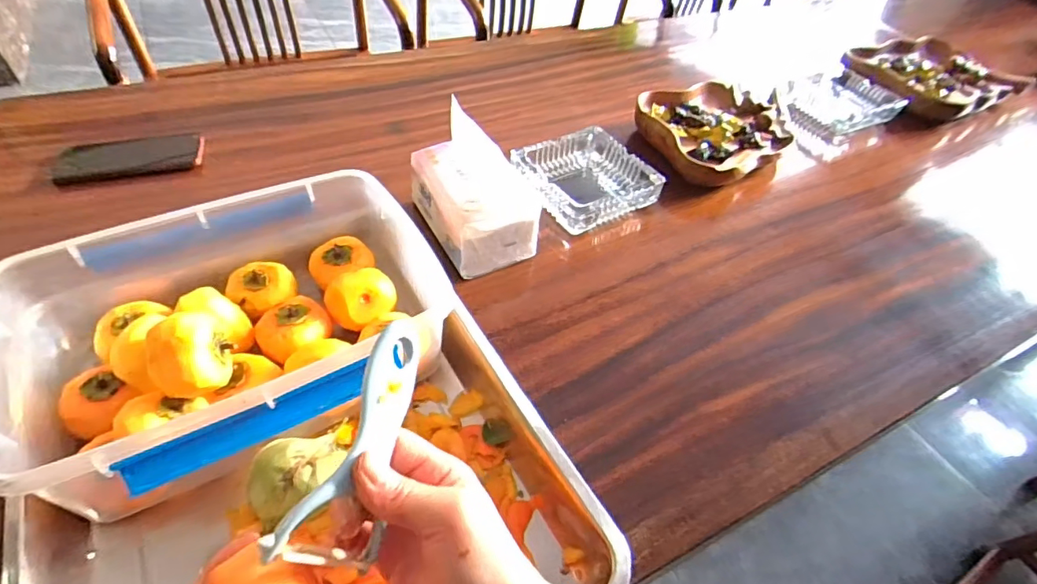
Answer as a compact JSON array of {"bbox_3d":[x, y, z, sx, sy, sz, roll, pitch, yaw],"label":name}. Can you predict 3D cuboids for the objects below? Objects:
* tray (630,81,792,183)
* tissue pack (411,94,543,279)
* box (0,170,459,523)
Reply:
[{"bbox_3d":[0.311,-0.255,0.810,0.265,0.064,0.200,-27,57,-27],"label":"tray"},{"bbox_3d":[-0.053,-0.112,0.584,0.099,0.131,0.147,-20,54,-22],"label":"tissue pack"},{"bbox_3d":[-0.232,0.026,0.432,0.313,0.108,0.246,-21,54,-23],"label":"box"}]

